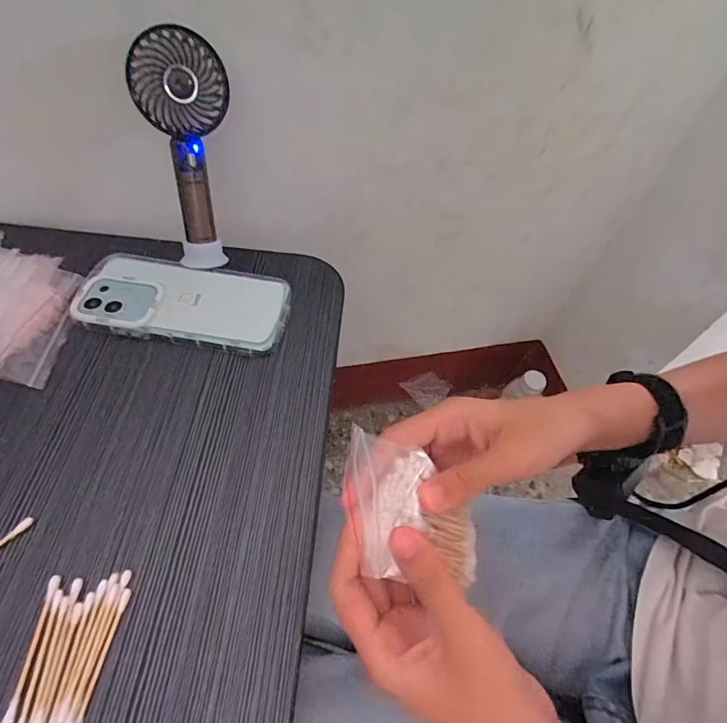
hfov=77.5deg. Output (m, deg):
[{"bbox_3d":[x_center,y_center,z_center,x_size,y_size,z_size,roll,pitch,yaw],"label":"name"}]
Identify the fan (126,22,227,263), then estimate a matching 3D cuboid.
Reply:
[{"bbox_3d":[-0.139,-0.163,0.366,0.064,0.173,0.041,1,32,-4],"label":"fan"}]

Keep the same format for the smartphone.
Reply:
[{"bbox_3d":[-0.150,-0.050,0.383,0.168,0.013,0.080,8,57,0],"label":"smartphone"}]

